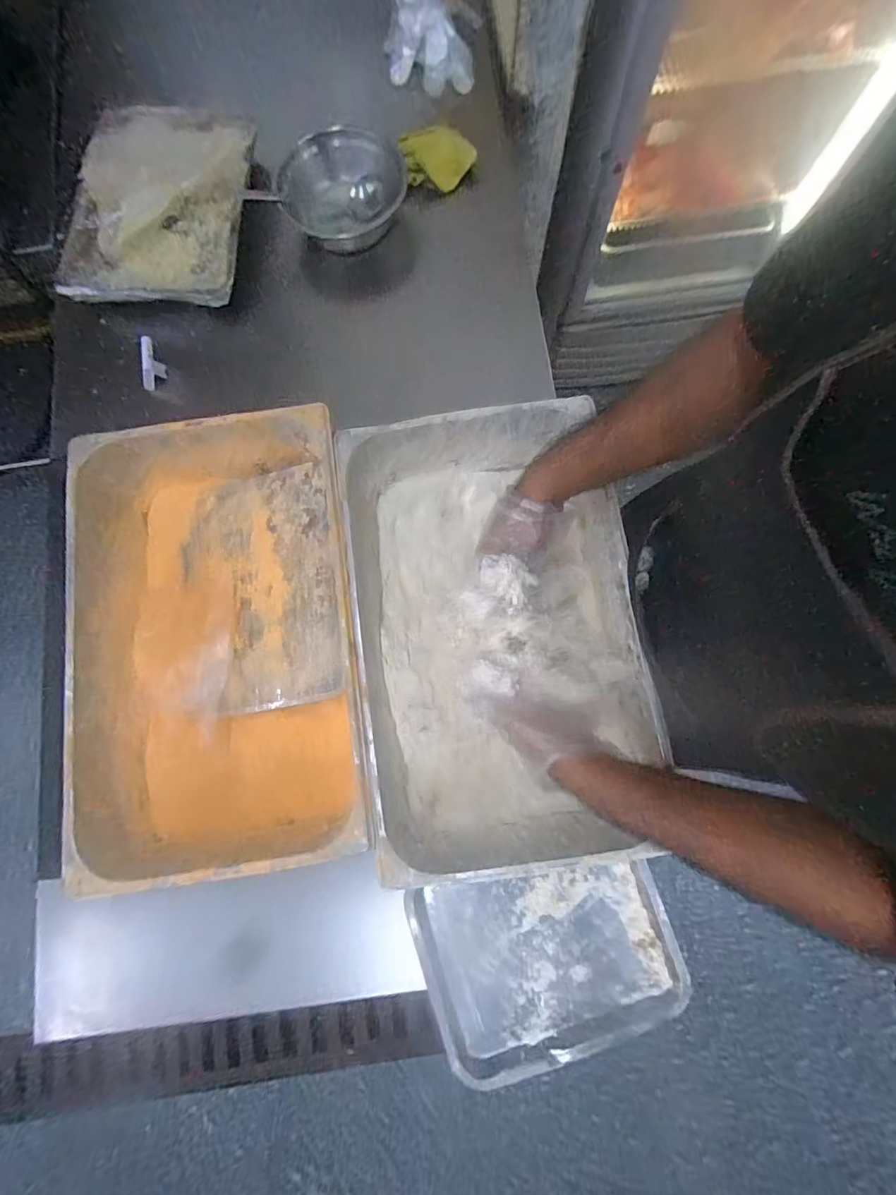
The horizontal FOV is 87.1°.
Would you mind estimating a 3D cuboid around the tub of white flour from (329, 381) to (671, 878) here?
[{"bbox_3d":[0.053,0.040,0.604,0.311,0.179,0.516,-8,79,-1],"label":"tub of white flour"}]

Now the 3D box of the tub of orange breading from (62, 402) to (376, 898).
[{"bbox_3d":[-0.284,0.048,0.612,0.354,0.158,0.526,-8,79,-1],"label":"tub of orange breading"}]

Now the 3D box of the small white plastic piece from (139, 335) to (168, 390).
[{"bbox_3d":[-0.470,-0.373,0.752,0.011,0.085,0.043,33,49,7],"label":"small white plastic piece"}]

